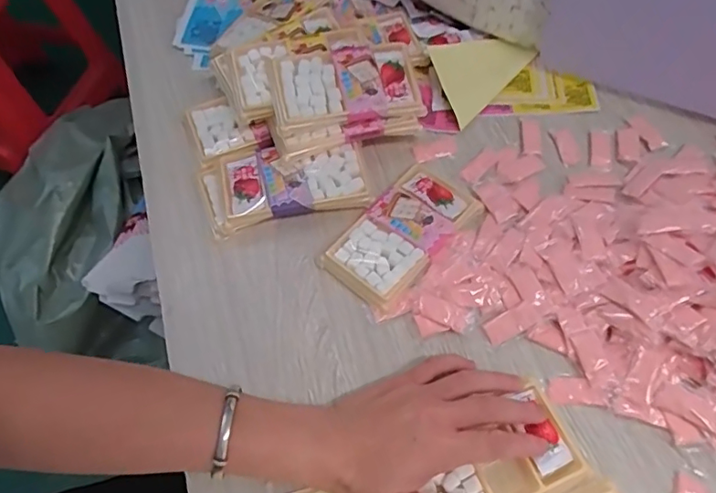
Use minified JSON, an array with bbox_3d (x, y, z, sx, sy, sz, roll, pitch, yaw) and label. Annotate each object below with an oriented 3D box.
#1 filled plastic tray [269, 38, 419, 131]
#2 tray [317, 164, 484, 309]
[{"bbox_3d":[-0.011,-0.151,0.511,0.130,0.025,0.075,-12,60,-3],"label":"filled plastic tray"},{"bbox_3d":[0.039,-0.013,0.478,0.075,0.016,0.138,37,67,22],"label":"tray"}]

